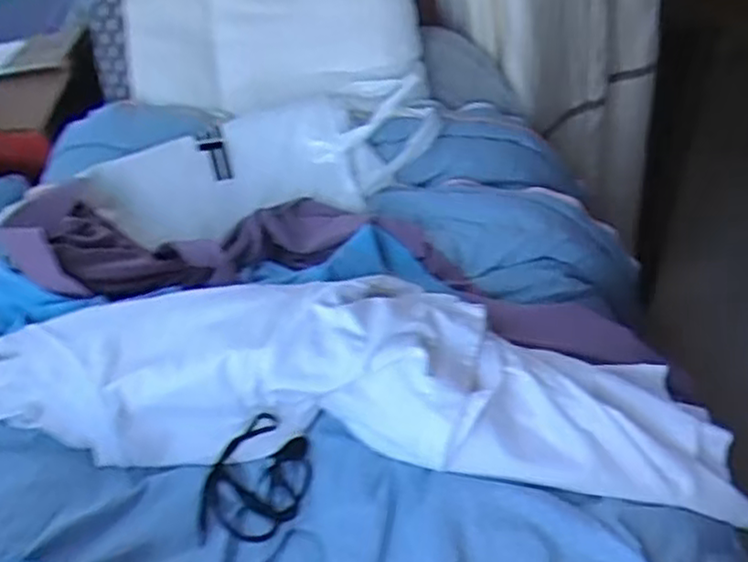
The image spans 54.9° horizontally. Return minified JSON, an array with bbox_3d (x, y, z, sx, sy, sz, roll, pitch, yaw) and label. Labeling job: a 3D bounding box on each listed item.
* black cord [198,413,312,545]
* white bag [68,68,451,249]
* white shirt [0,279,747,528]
[{"bbox_3d":[-0.095,0.159,0.568,0.086,0.046,0.091,-6,44,1],"label":"black cord"},{"bbox_3d":[-0.101,-0.131,0.796,0.382,0.077,0.121,-24,46,-17],"label":"white bag"},{"bbox_3d":[-0.030,0.075,0.591,0.612,0.104,0.143,1,44,8],"label":"white shirt"}]

